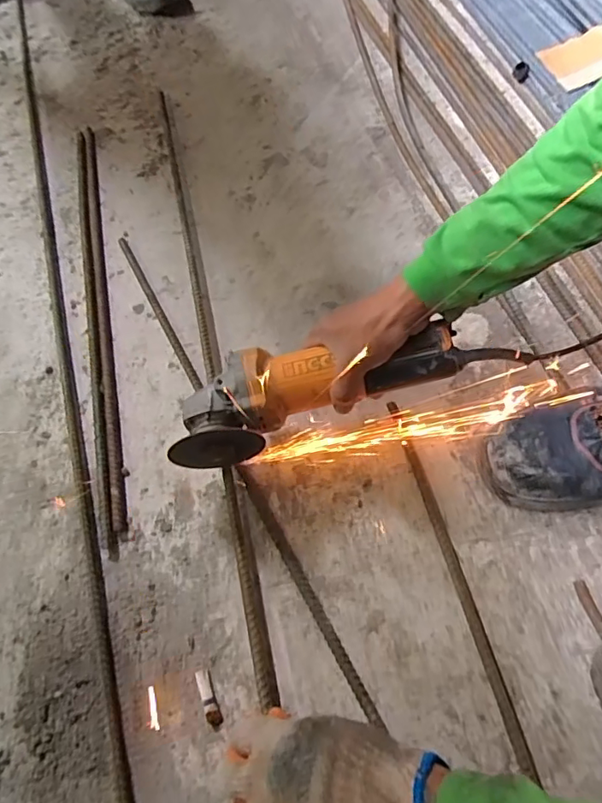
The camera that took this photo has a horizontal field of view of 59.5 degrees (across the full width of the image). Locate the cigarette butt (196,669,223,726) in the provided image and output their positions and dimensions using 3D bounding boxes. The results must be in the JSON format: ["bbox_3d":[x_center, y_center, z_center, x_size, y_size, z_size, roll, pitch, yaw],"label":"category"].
[{"bbox_3d":[-0.078,0.249,0.444,0.012,0.008,0.043,-21,61,-9],"label":"cigarette butt"}]

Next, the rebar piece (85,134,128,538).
[{"bbox_3d":[-0.255,-0.144,0.669,0.014,0.007,0.642,-14,60,-5],"label":"rebar piece"}]

